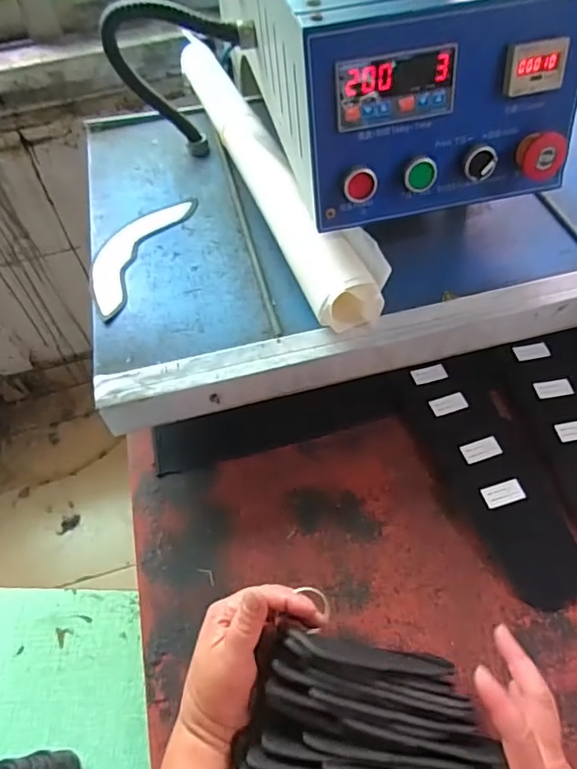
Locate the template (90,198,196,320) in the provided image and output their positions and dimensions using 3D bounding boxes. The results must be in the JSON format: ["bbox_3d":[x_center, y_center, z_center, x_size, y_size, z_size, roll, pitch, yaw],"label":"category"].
[{"bbox_3d":[-0.178,-0.155,0.605,0.071,0.005,0.197,16,58,15],"label":"template"}]

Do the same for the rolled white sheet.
[{"bbox_3d":[-0.026,-0.268,0.642,0.077,0.058,0.530,-20,56,-9],"label":"rolled white sheet"}]

